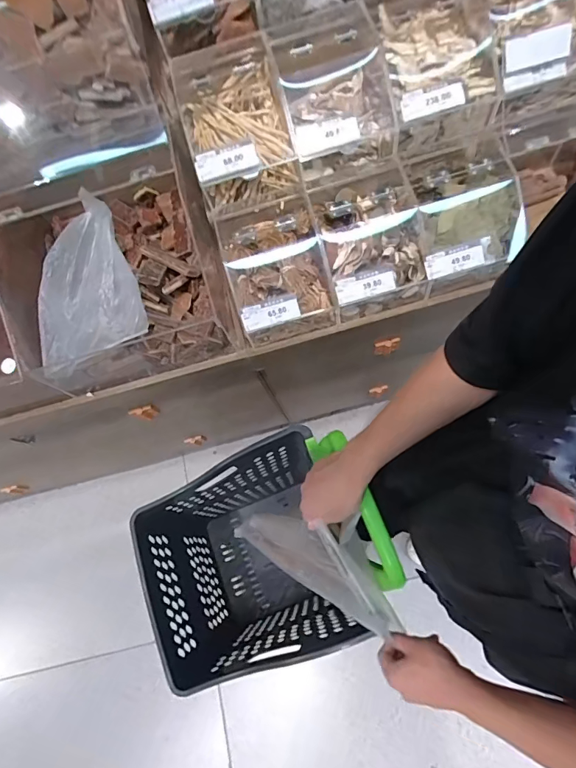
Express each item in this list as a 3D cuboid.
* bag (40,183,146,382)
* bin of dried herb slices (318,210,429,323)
[{"bbox_3d":[-0.353,-0.169,0.719,0.189,0.124,0.244,-16,70,3],"label":"bag"},{"bbox_3d":[0.157,-0.211,0.745,0.174,0.105,0.132,-16,70,2],"label":"bin of dried herb slices"}]

